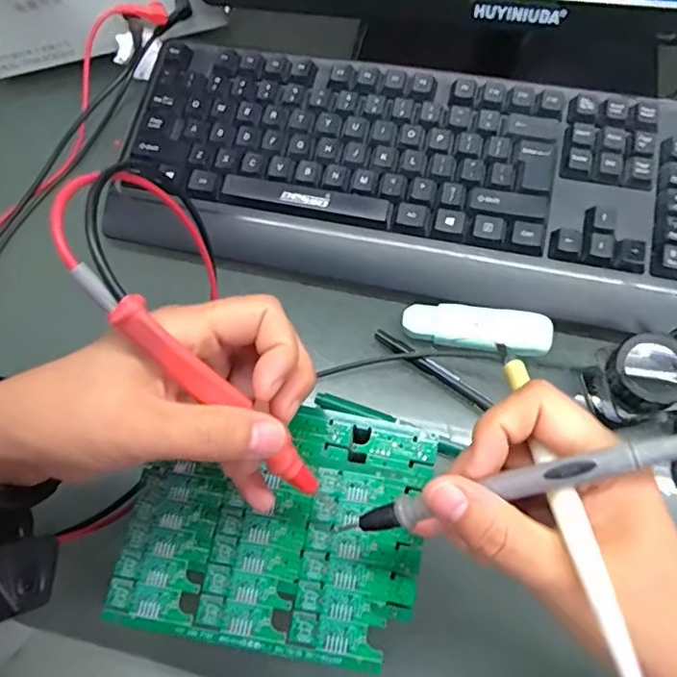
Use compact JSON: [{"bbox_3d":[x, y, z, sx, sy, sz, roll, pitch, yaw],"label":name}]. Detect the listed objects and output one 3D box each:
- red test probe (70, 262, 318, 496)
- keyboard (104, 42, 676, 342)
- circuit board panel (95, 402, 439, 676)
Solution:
[{"bbox_3d":[-0.051,0.020,0.217,0.013,0.017,0.127,-48,112,-15],"label":"red test probe"},{"bbox_3d":[0.067,-0.105,0.362,0.427,0.029,0.156,11,69,7],"label":"keyboard"},{"bbox_3d":[-0.029,0.088,0.265,0.136,0.004,0.108,8,68,6],"label":"circuit board panel"}]

